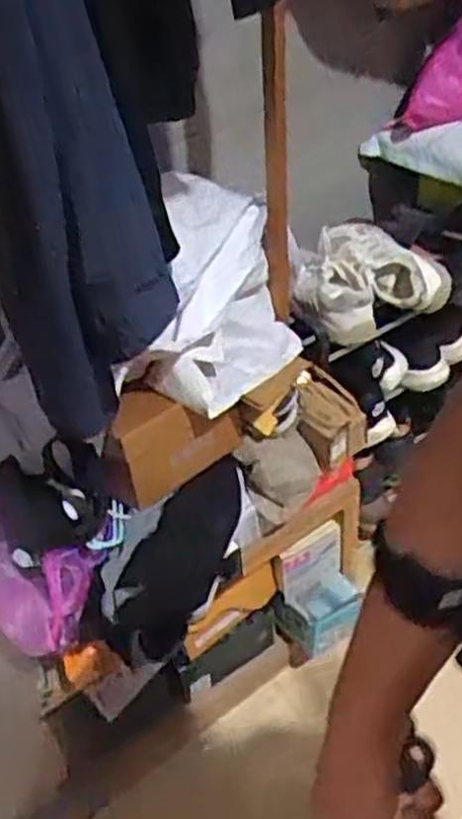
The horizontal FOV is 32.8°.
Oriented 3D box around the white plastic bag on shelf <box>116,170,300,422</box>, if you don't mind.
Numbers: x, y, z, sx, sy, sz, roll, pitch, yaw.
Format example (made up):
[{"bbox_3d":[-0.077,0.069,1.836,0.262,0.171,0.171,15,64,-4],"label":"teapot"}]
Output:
[{"bbox_3d":[-0.015,-0.167,1.075,0.175,0.260,0.320,19,48,24],"label":"white plastic bag on shelf"}]

